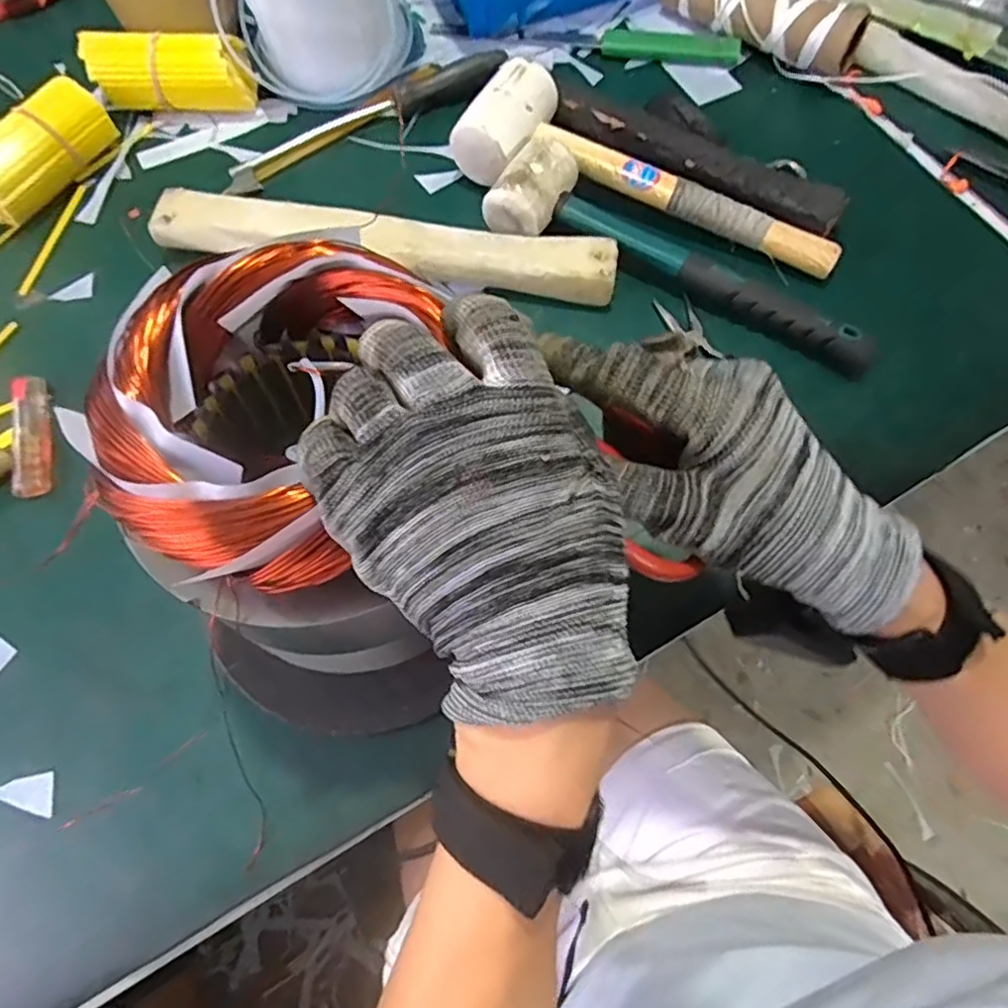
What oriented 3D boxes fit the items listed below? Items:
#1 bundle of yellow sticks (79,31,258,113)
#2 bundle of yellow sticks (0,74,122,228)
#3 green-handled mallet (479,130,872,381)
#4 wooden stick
[{"bbox_3d":[-0.276,-0.360,0.531,0.129,0.052,0.053,0,69,1],"label":"bundle of yellow sticks"},{"bbox_3d":[-0.359,-0.267,0.490,0.041,0.048,0.125,34,74,13],"label":"bundle of yellow sticks"},{"bbox_3d":[0.120,-0.166,0.443,0.284,0.043,0.074,33,74,13],"label":"green-handled mallet"},{"bbox_3d":[-0.085,-0.188,0.462,0.328,0.034,0.043,6,69,4],"label":"wooden stick"}]

